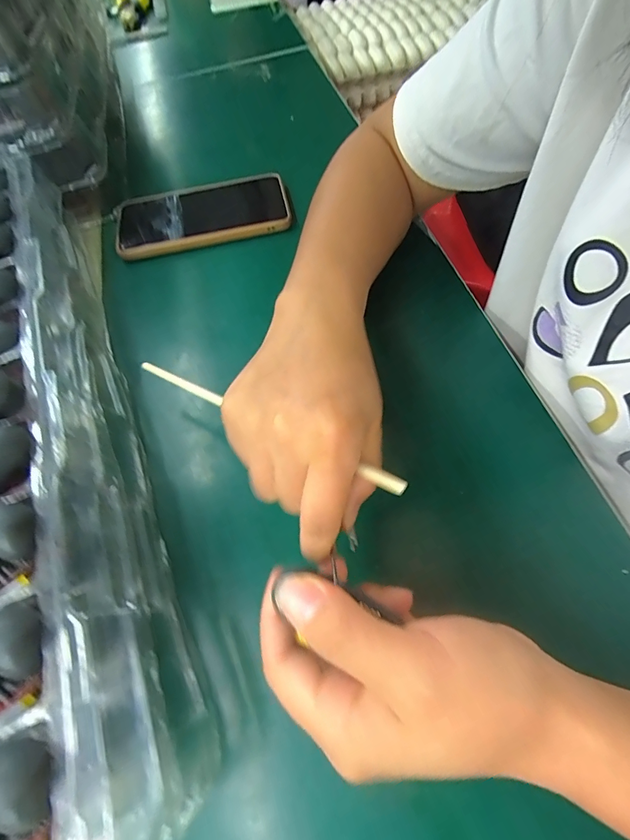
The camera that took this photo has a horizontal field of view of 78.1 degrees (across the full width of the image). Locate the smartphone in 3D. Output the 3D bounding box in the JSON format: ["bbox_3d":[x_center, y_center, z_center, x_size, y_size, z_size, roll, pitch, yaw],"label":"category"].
[{"bbox_3d":[-0.110,-0.199,0.378,0.165,0.016,0.081,-12,60,-3],"label":"smartphone"}]

